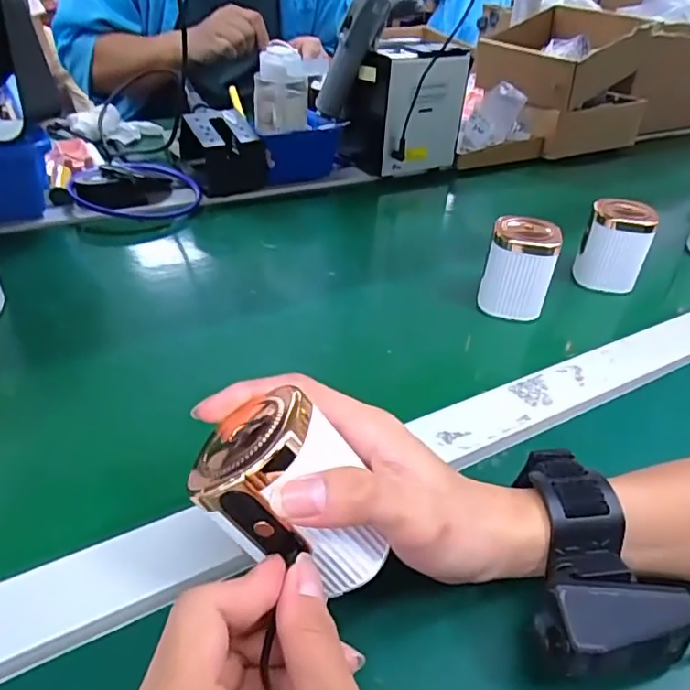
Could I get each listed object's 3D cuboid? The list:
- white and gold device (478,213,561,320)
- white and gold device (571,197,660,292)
[{"bbox_3d":[0.145,-0.063,0.470,0.053,0.075,0.043,14,36,13],"label":"white and gold device"},{"bbox_3d":[0.249,-0.091,0.519,0.055,0.072,0.044,20,38,20],"label":"white and gold device"}]

